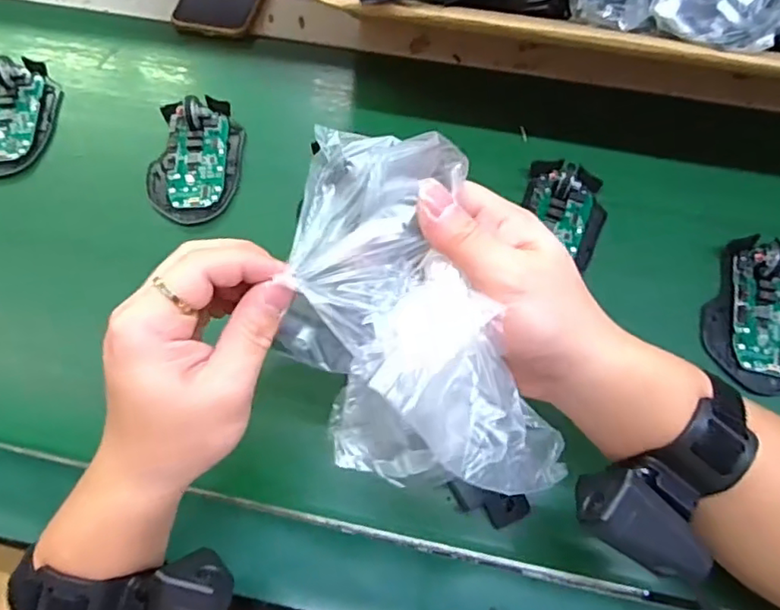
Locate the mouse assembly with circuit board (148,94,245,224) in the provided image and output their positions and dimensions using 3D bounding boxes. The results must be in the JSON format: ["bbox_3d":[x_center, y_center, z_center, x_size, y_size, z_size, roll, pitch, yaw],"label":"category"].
[{"bbox_3d":[-0.161,-0.125,0.485,0.071,0.028,0.114,3,67,3],"label":"mouse assembly with circuit board"}]

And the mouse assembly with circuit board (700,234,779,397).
[{"bbox_3d":[0.272,0.006,0.433,0.072,0.040,0.109,19,69,9],"label":"mouse assembly with circuit board"}]

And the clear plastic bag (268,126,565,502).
[{"bbox_3d":[0.007,0.007,0.294,0.107,0.085,0.183,-21,68,-7],"label":"clear plastic bag"}]

